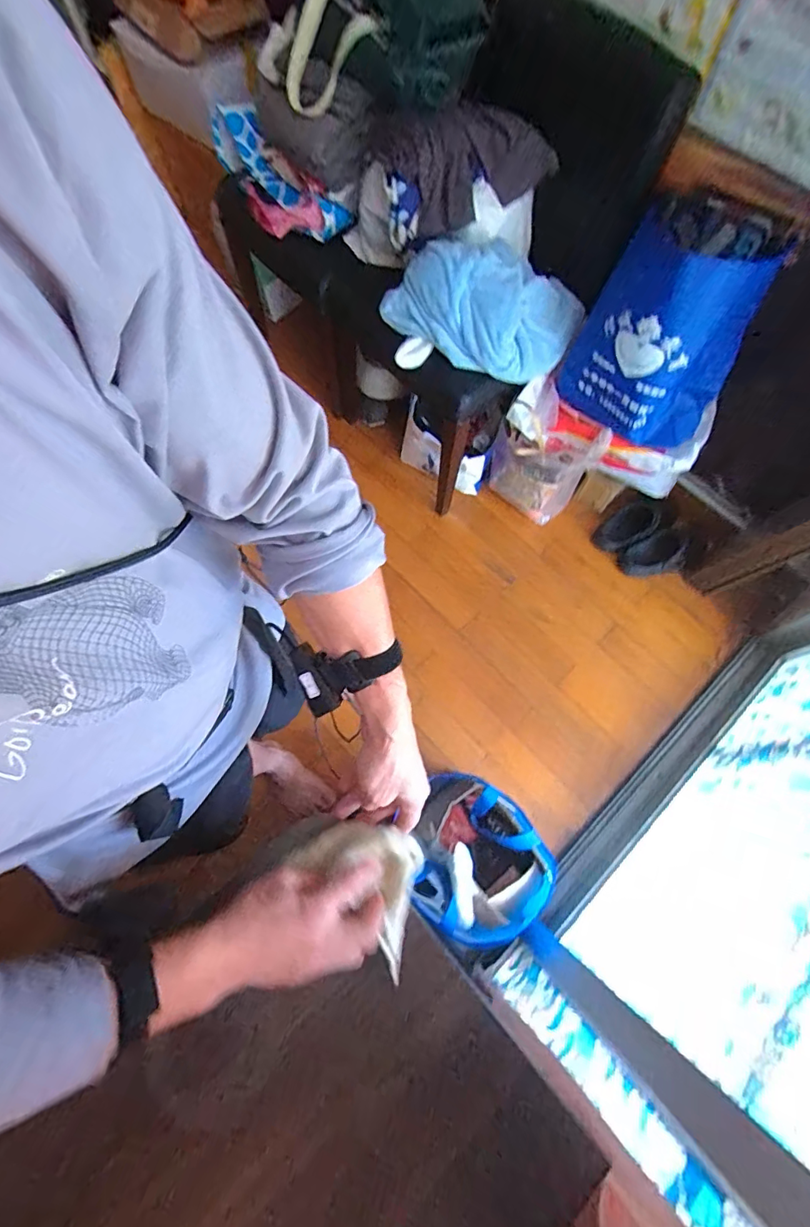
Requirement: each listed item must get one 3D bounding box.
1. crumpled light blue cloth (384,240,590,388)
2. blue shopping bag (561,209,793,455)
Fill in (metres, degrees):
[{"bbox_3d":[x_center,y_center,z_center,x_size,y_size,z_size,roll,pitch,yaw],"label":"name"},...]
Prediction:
[{"bbox_3d":[0.174,-0.701,1.104,0.385,0.169,0.270,37,74,12],"label":"crumpled light blue cloth"},{"bbox_3d":[0.517,-0.541,1.025,0.328,0.362,0.144,22,72,7],"label":"blue shopping bag"}]

